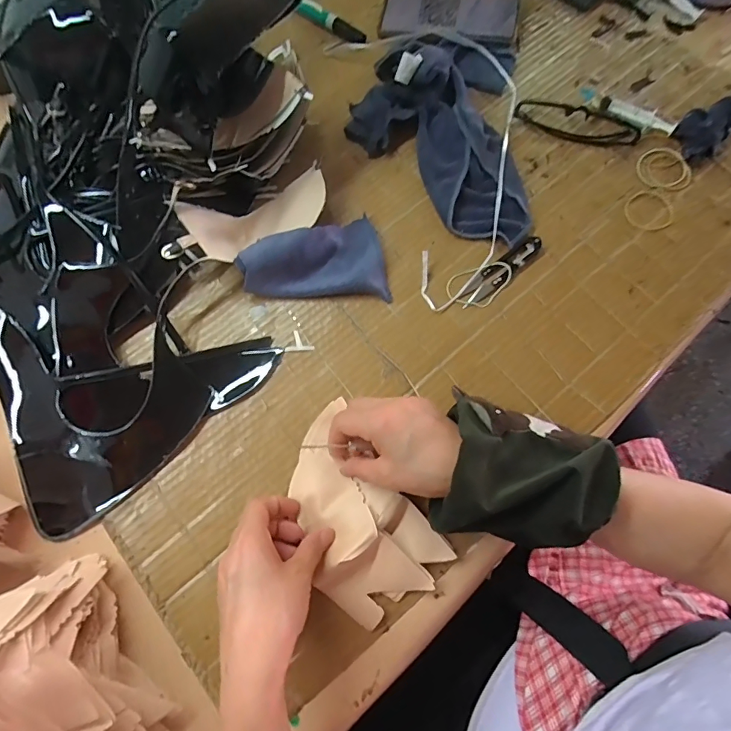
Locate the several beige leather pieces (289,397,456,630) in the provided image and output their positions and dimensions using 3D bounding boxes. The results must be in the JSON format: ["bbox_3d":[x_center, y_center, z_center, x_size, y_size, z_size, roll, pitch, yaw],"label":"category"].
[{"bbox_3d":[-0.015,0.125,0.373,0.099,0.027,0.163,-39,76,-9],"label":"several beige leather pieces"}]

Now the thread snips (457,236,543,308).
[{"bbox_3d":[0.137,-0.096,0.446,0.100,0.009,0.023,-37,76,-9],"label":"thread snips"}]

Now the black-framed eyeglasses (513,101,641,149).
[{"bbox_3d":[0.233,-0.271,0.484,0.133,0.024,0.047,11,74,5],"label":"black-framed eyeglasses"}]

